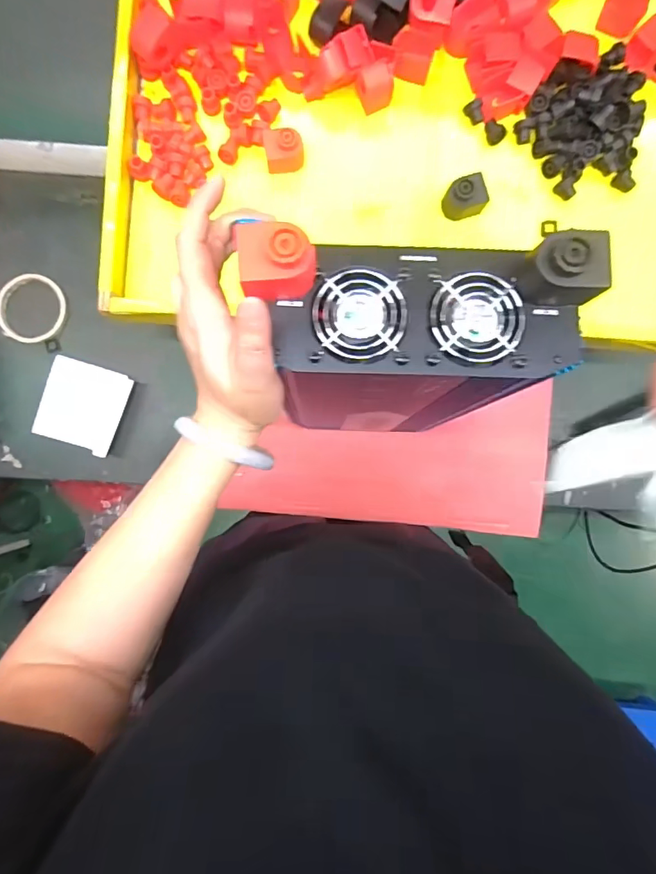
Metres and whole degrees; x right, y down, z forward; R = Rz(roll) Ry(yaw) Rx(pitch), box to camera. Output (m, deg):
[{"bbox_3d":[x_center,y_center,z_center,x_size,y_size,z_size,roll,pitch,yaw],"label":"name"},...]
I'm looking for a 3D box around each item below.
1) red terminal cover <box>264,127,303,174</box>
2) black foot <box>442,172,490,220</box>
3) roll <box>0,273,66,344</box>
[{"bbox_3d":[-0.045,-0.294,0.489,0.037,0.030,0.030,-8,89,-1],"label":"red terminal cover"},{"bbox_3d":[0.142,-0.247,0.492,0.039,0.033,0.030,-23,89,-1],"label":"black foot"},{"bbox_3d":[-0.385,-0.165,0.616,0.086,0.017,0.086,0,89,-1],"label":"roll"}]

